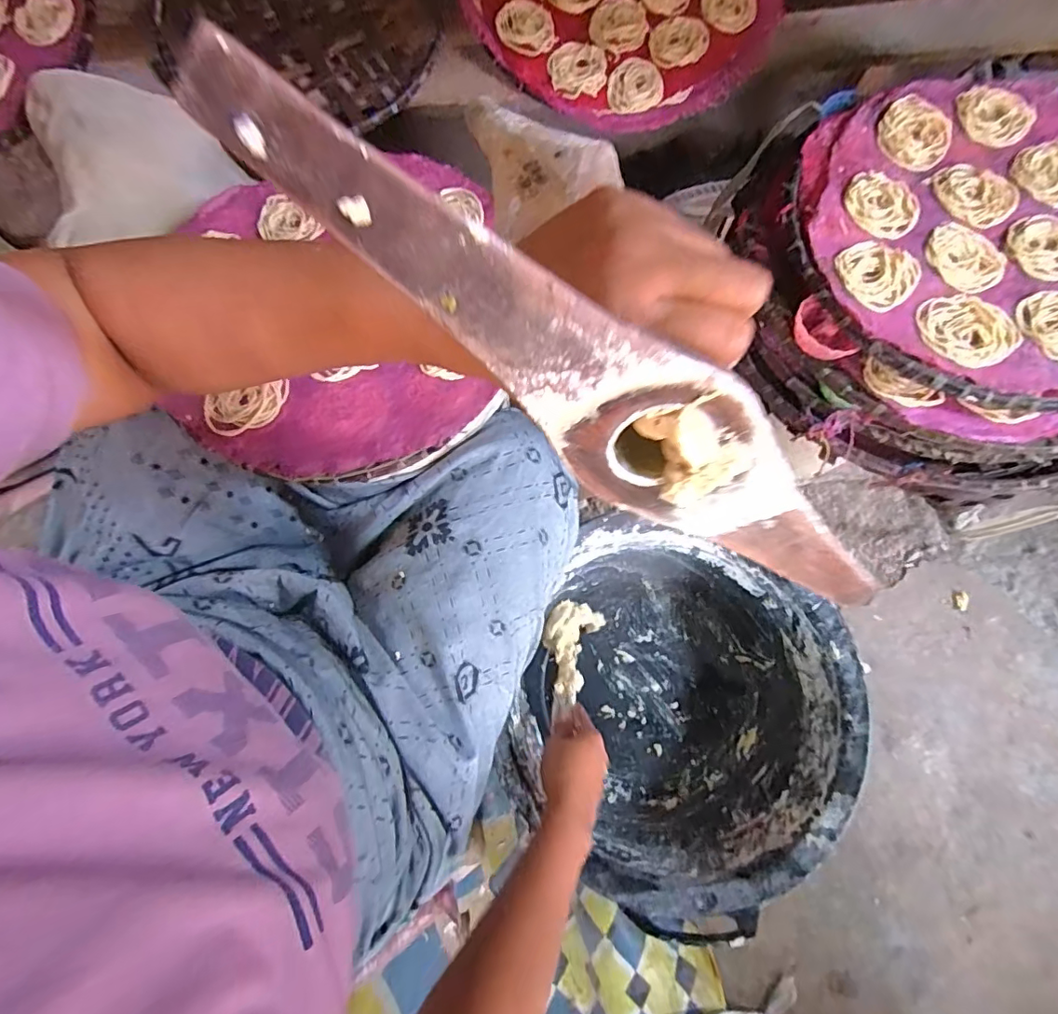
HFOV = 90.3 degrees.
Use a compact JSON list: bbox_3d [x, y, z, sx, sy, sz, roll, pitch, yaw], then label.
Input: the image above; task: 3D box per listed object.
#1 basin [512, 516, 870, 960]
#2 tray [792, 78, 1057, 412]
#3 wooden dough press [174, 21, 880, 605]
[{"bbox_3d":[0.182,0.246,0.660,0.359,0.175,0.391,0,72,1],"label":"basin"},{"bbox_3d":[0.430,-0.255,0.479,0.368,0.019,0.340,0,72,1],"label":"tray"},{"bbox_3d":[0.042,-0.026,0.187,0.298,0.050,0.030,30,70,-30],"label":"wooden dough press"}]

